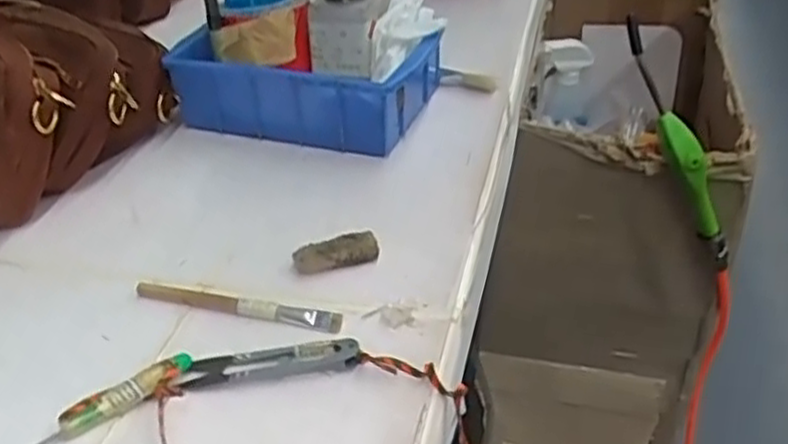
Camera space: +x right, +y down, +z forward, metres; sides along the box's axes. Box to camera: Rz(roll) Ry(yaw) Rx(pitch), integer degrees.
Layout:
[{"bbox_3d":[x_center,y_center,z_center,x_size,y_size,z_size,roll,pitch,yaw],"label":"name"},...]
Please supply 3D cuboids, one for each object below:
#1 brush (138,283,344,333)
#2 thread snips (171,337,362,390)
[{"bbox_3d":[-0.092,0.049,0.453,0.130,0.011,0.013,9,38,17],"label":"brush"},{"bbox_3d":[-0.067,0.076,0.413,0.094,0.011,0.020,-6,36,-3],"label":"thread snips"}]

